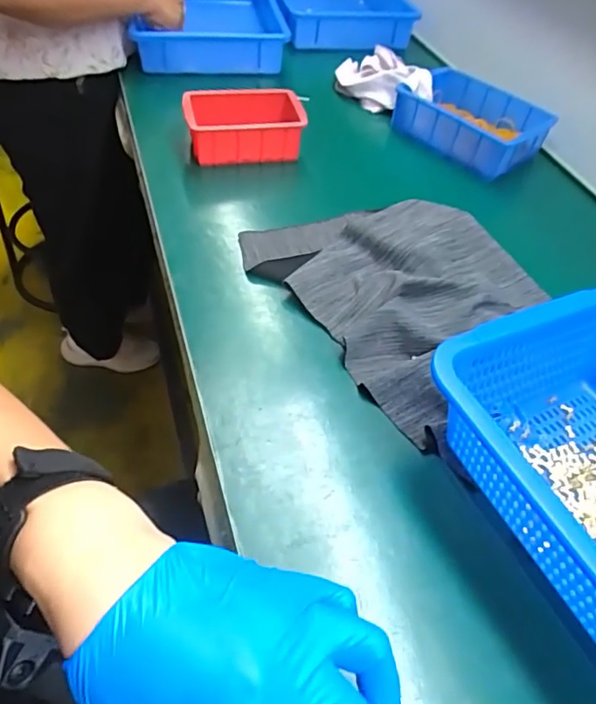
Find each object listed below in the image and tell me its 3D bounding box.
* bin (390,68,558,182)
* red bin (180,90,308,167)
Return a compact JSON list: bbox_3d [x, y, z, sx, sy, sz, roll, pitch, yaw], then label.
[{"bbox_3d":[0.250,-0.331,0.770,0.190,0.059,0.131,38,56,24],"label":"bin"},{"bbox_3d":[-0.073,-0.297,0.711,0.151,0.061,0.102,-9,51,-13],"label":"red bin"}]

